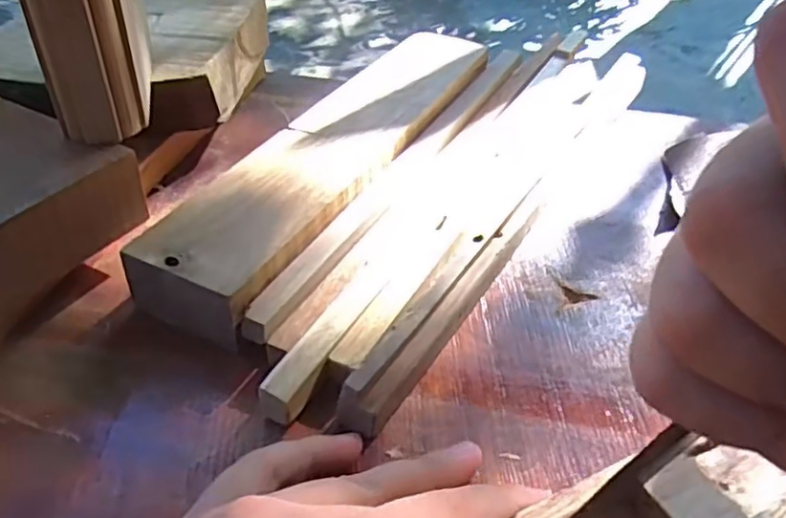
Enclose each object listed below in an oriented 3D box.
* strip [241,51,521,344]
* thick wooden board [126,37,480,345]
[{"bbox_3d":[0.015,-0.059,0.360,0.016,0.010,0.309,20,43,18],"label":"strip"},{"bbox_3d":[-0.024,-0.065,0.361,0.061,0.027,0.292,20,43,18],"label":"thick wooden board"}]

